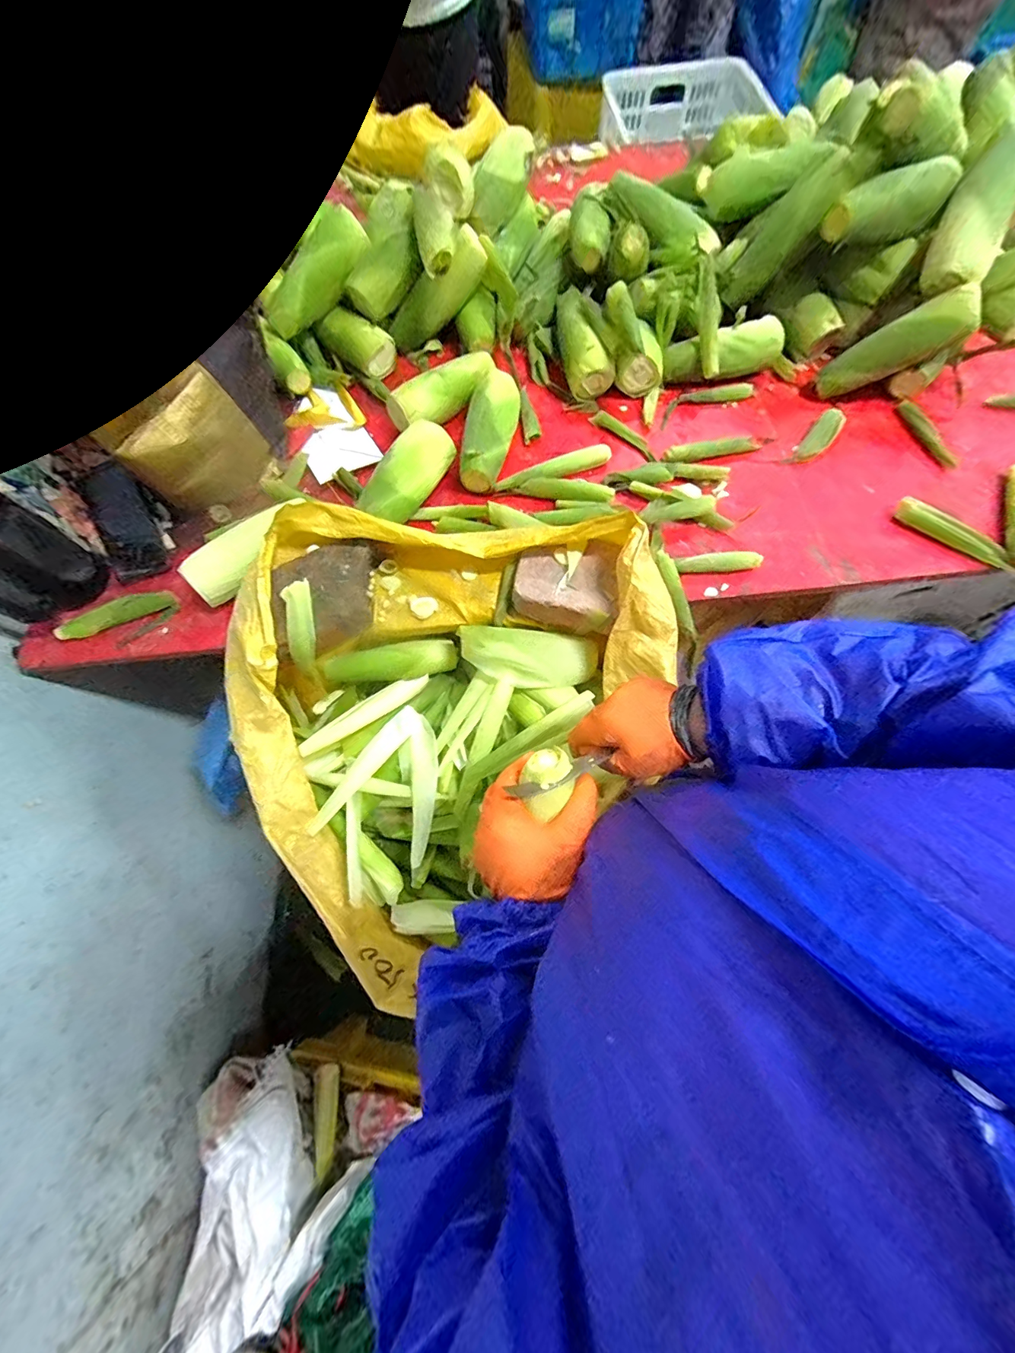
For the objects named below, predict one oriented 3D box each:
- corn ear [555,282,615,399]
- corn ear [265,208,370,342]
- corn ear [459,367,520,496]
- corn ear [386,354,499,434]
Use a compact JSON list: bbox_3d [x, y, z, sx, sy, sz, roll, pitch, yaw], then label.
[{"bbox_3d":[0.120,-0.541,0.738,0.069,0.070,0.193,-7,70,0],"label":"corn ear"},{"bbox_3d":[-0.290,-0.607,0.690,0.196,0.050,0.062,-46,73,11],"label":"corn ear"},{"bbox_3d":[-0.024,-0.368,0.673,0.064,0.067,0.193,10,70,6],"label":"corn ear"},{"bbox_3d":[-0.088,-0.435,0.697,0.188,0.061,0.072,-37,73,-11],"label":"corn ear"}]

